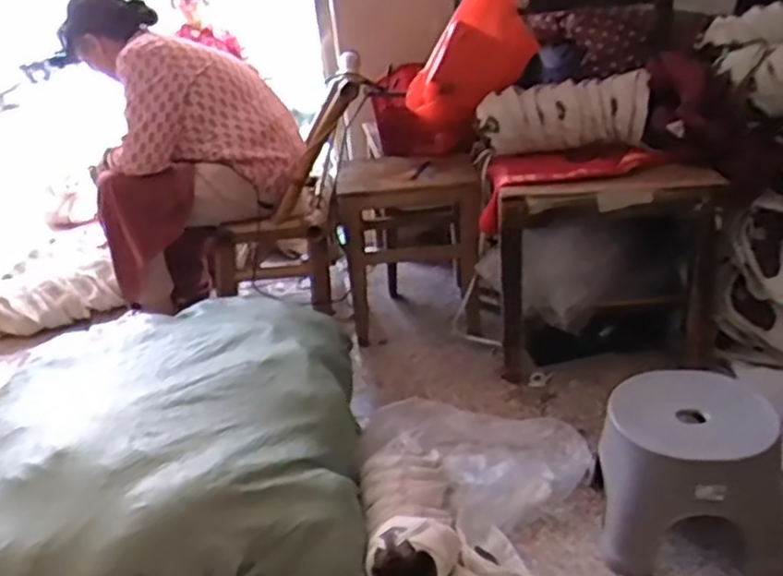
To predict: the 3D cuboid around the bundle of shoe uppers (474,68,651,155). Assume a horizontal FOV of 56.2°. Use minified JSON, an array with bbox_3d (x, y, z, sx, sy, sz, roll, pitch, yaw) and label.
[{"bbox_3d":[0.411,-0.416,1.750,0.423,0.124,0.150,-9,28,-6],"label":"bundle of shoe uppers"}]

